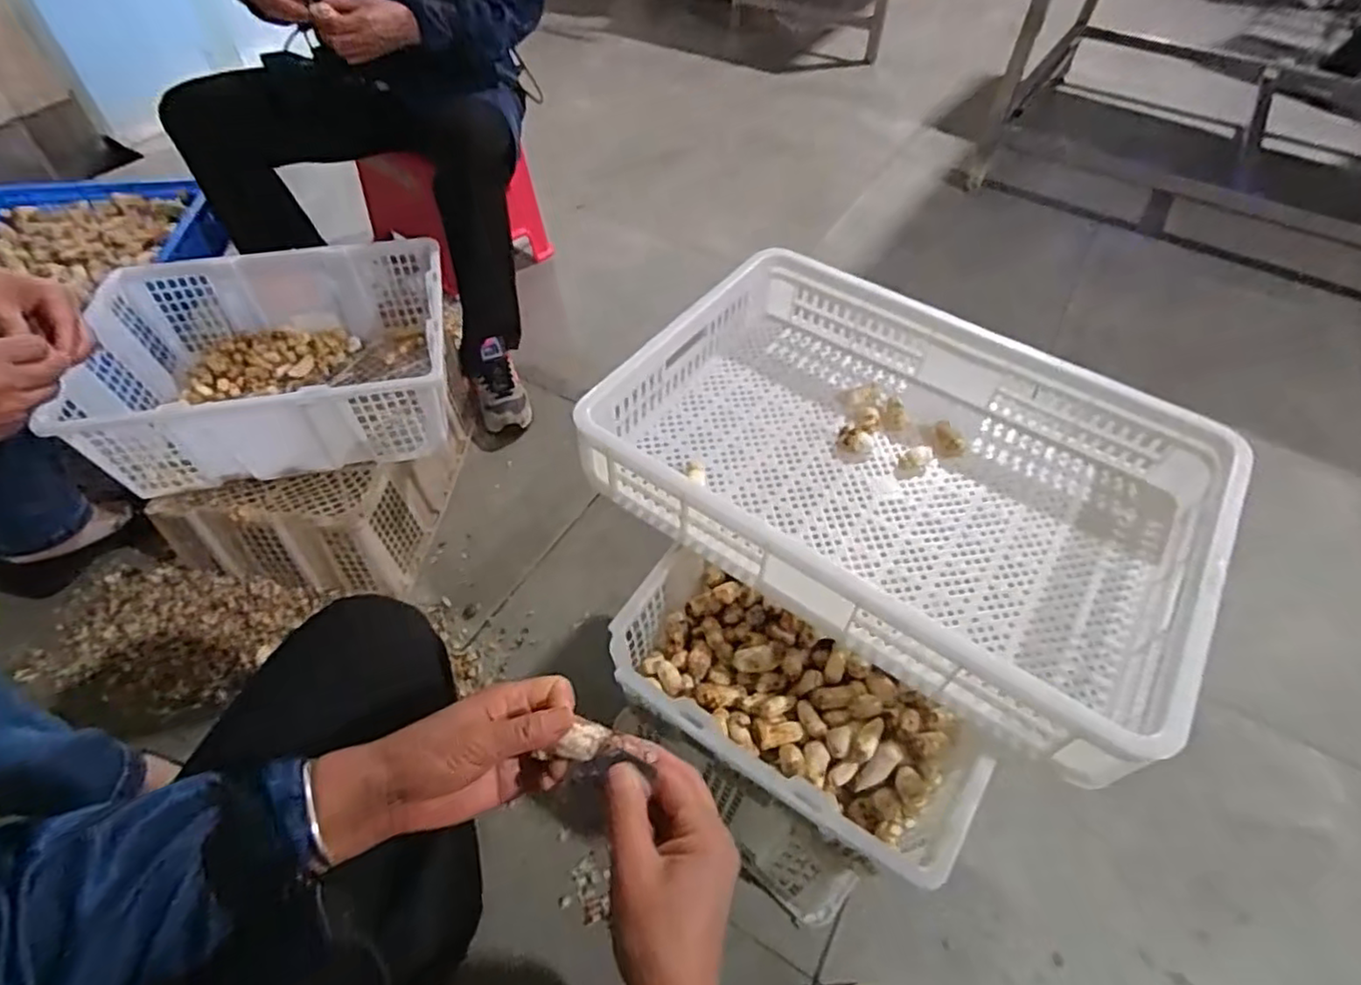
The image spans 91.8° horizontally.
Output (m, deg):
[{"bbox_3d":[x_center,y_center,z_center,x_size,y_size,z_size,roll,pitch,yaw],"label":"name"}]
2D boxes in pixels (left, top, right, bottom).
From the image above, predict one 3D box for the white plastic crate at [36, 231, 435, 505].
[{"bbox_3d":[-0.594,-0.189,0.970,0.487,0.164,0.335,-9,52,-10],"label":"white plastic crate"}]

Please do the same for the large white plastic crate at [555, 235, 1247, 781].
[{"bbox_3d":[0.233,-0.032,0.708,0.572,0.106,0.406,31,55,20],"label":"large white plastic crate"}]

